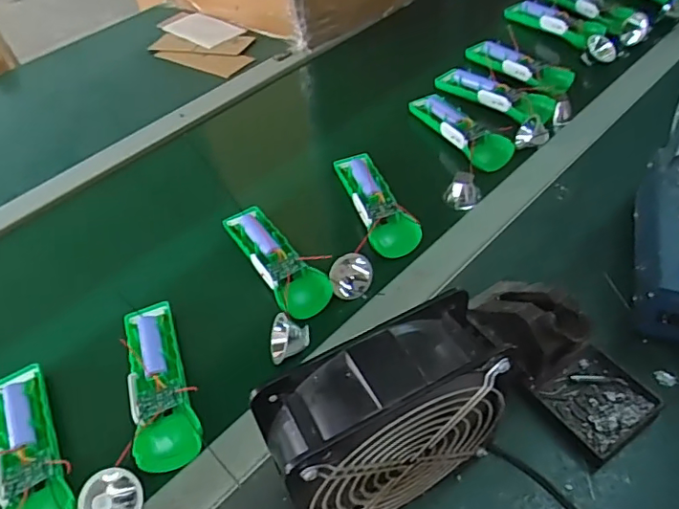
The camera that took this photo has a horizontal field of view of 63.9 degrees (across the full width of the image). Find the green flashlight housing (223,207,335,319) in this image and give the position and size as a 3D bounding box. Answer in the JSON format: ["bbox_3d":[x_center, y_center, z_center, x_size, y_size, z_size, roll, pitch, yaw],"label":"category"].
[{"bbox_3d":[-0.065,-0.001,0.546,0.049,0.024,0.154,-27,50,-17],"label":"green flashlight housing"}]

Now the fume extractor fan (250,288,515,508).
[{"bbox_3d":[0.030,0.111,0.349,0.143,0.147,0.061,-24,49,-15],"label":"fume extractor fan"}]

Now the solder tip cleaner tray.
[{"bbox_3d":[0.199,0.111,0.421,0.068,0.016,0.071,-28,50,-18],"label":"solder tip cleaner tray"}]

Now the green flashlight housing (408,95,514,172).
[{"bbox_3d":[0.135,-0.148,0.620,0.043,0.020,0.151,-27,50,-17],"label":"green flashlight housing"}]

